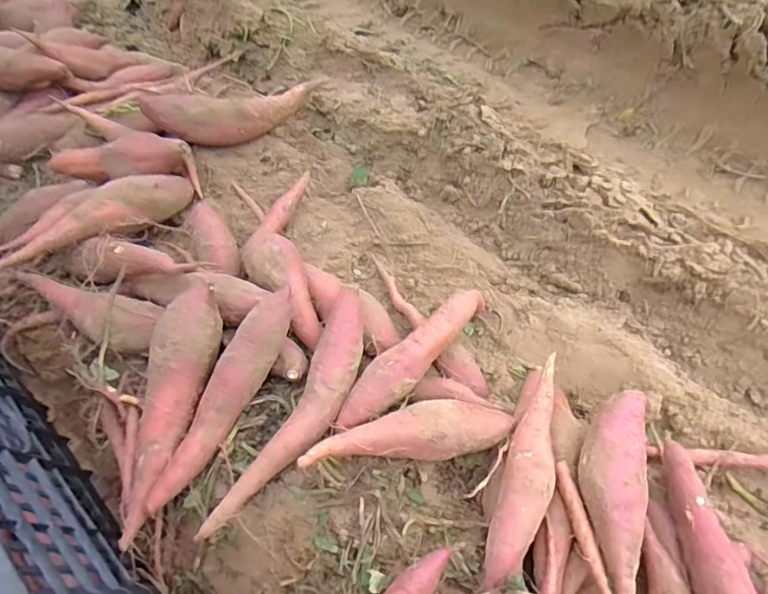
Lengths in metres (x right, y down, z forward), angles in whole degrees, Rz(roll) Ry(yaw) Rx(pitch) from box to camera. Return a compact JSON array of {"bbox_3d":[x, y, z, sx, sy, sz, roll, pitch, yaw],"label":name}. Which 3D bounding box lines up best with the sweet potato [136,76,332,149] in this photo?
[{"bbox_3d":[-0.211,-0.297,0.813,0.316,0.071,0.059,-25,59,-35],"label":"sweet potato"}]

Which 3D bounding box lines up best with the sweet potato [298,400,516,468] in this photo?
[{"bbox_3d":[0.026,0.133,0.495,0.199,0.052,0.051,-10,60,-2],"label":"sweet potato"}]

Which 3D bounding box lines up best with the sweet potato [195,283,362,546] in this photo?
[{"bbox_3d":[-0.079,0.112,0.505,0.057,0.040,0.270,22,64,16],"label":"sweet potato"}]

